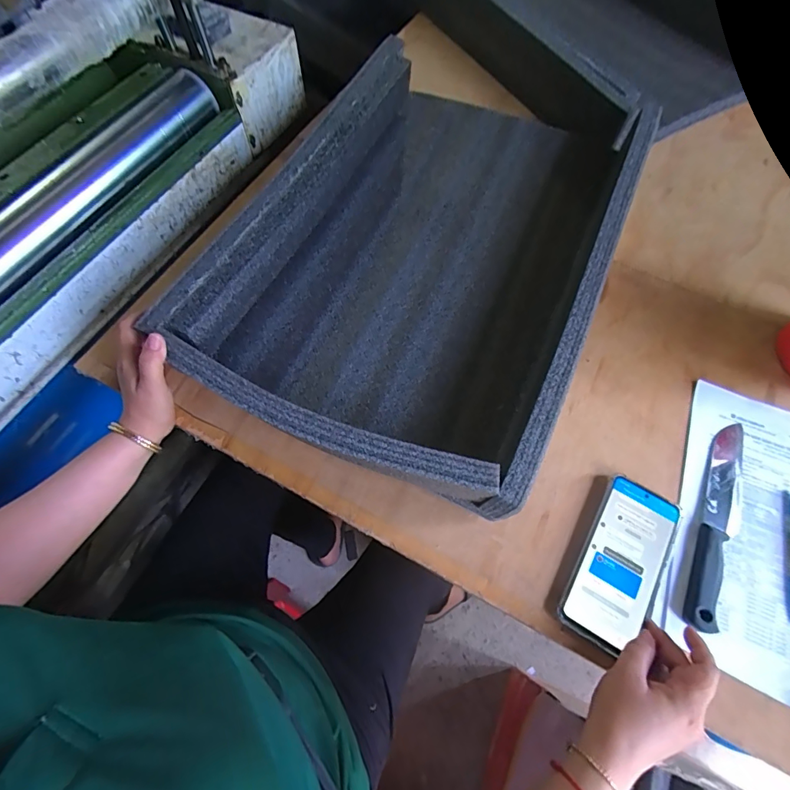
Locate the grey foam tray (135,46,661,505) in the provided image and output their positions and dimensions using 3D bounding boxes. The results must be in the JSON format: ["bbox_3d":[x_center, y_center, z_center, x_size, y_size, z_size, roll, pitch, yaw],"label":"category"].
[{"bbox_3d":[0.040,-0.193,0.510,0.400,0.098,0.579,24,68,7],"label":"grey foam tray"}]

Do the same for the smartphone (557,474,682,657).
[{"bbox_3d":[0.231,0.168,0.416,0.075,0.009,0.165,33,71,10],"label":"smartphone"}]

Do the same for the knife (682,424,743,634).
[{"bbox_3d":[0.347,0.129,0.436,0.038,0.016,0.233,25,68,10],"label":"knife"}]

